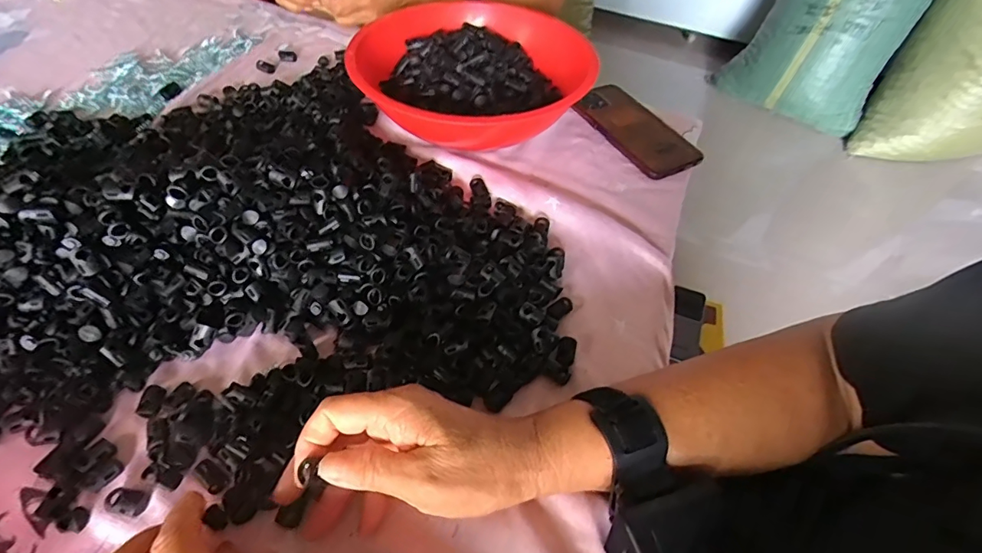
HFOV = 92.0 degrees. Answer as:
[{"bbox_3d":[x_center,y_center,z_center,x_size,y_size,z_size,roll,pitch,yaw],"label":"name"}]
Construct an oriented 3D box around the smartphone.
[{"bbox_3d":[0.164,-0.169,0.540,0.076,0.014,0.155,-24,58,-22],"label":"smartphone"}]

